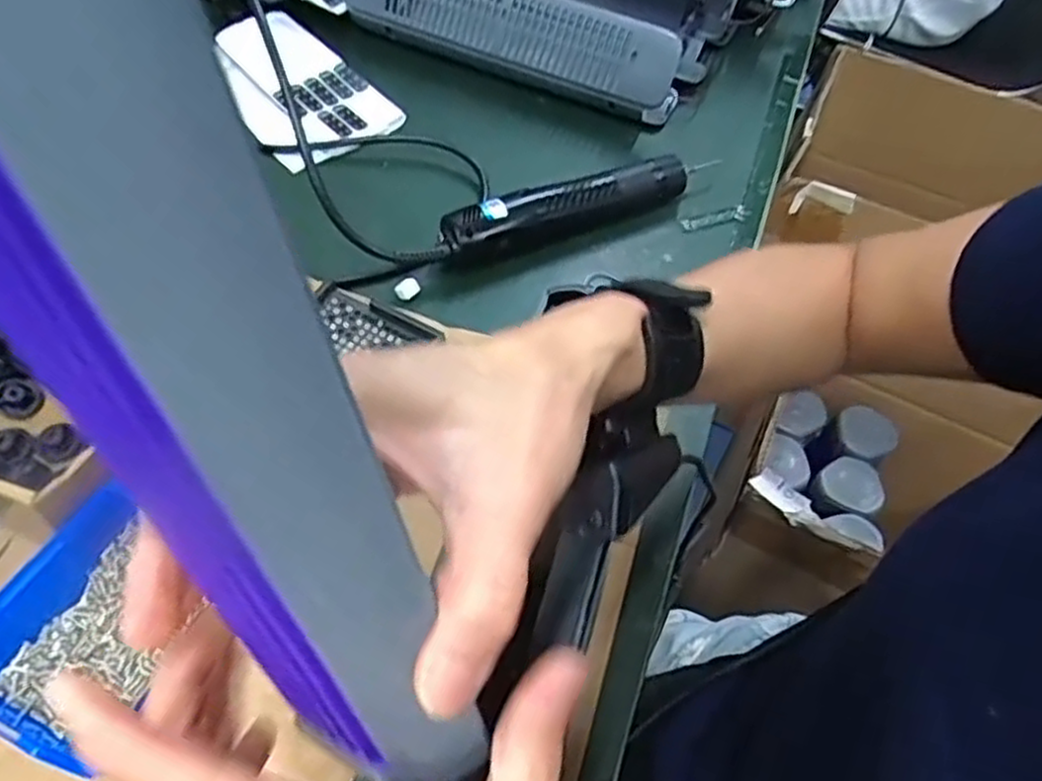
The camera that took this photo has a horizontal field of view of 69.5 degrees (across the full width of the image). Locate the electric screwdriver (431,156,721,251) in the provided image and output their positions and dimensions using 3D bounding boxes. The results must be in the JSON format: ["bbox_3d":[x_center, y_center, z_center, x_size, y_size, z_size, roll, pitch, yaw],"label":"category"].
[{"bbox_3d":[0.049,-0.138,0.564,0.226,0.039,0.034,-19,58,-18],"label":"electric screwdriver"}]

